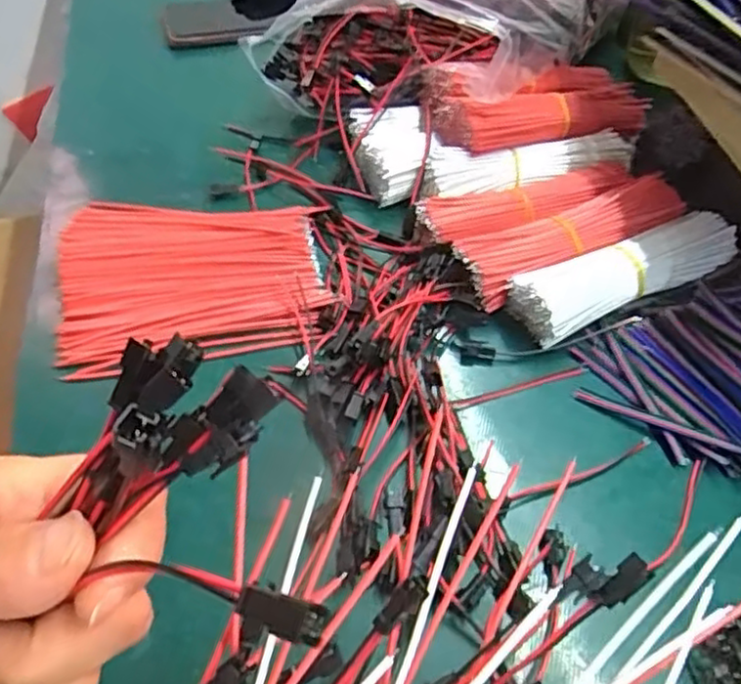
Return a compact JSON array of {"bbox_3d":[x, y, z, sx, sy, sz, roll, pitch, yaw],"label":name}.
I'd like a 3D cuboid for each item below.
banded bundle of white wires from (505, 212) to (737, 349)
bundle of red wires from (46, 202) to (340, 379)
[{"bbox_3d":[0.151,-0.040,0.403,0.143,0.026,0.036,-20,52,-15],"label":"banded bundle of white wires"},{"bbox_3d":[-0.105,-0.044,0.407,0.146,0.019,0.127,-10,50,-8],"label":"bundle of red wires"}]

